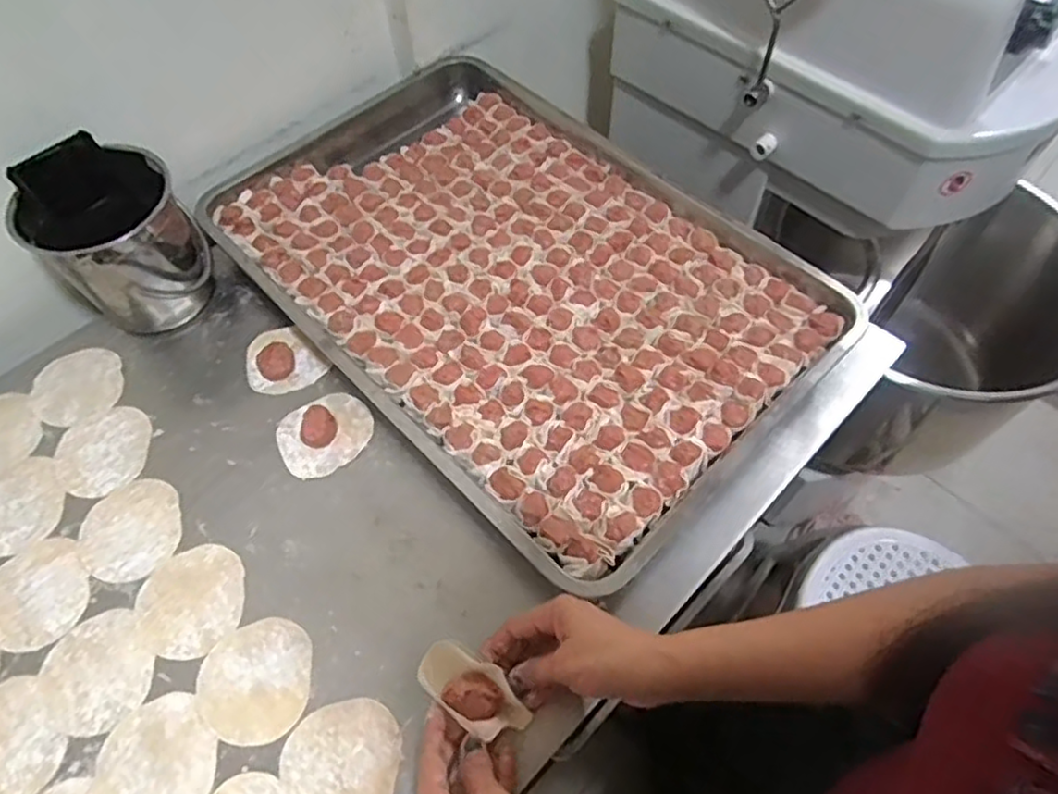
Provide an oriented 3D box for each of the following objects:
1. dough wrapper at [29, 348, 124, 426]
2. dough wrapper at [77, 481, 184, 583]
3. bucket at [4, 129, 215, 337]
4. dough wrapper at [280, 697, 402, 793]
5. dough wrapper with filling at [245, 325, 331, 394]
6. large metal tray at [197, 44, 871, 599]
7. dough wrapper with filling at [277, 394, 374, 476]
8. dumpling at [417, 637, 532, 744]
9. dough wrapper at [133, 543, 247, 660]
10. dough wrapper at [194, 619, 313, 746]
[{"bbox_3d":[-0.434,-0.011,0.632,0.083,0.006,0.082,-22,61,-12],"label":"dough wrapper"},{"bbox_3d":[-0.337,0.112,0.556,0.081,0.004,0.084,0,59,1],"label":"dough wrapper"},{"bbox_3d":[-0.391,-0.152,0.637,0.122,0.149,0.122,0,59,1],"label":"bucket"},{"bbox_3d":[-0.133,0.260,0.467,0.080,0.004,0.082,0,59,1],"label":"dough wrapper"},{"bbox_3d":[-0.240,-0.038,0.638,0.068,0.021,0.075,-31,63,-17],"label":"dough wrapper with filling"},{"bbox_3d":[-0.030,-0.132,0.677,0.387,0.060,0.611,-40,66,-21],"label":"large metal tray"},{"bbox_3d":[-0.185,0.031,0.598,0.082,0.018,0.068,-24,61,-13],"label":"dough wrapper with filling"},{"bbox_3d":[-0.038,0.208,0.465,0.085,0.017,0.039,32,62,9],"label":"dumpling"},{"bbox_3d":[-0.269,0.161,0.524,0.085,0.004,0.085,0,59,1],"label":"dough wrapper"},{"bbox_3d":[-0.206,0.212,0.492,0.082,0.004,0.082,0,59,1],"label":"dough wrapper"}]

